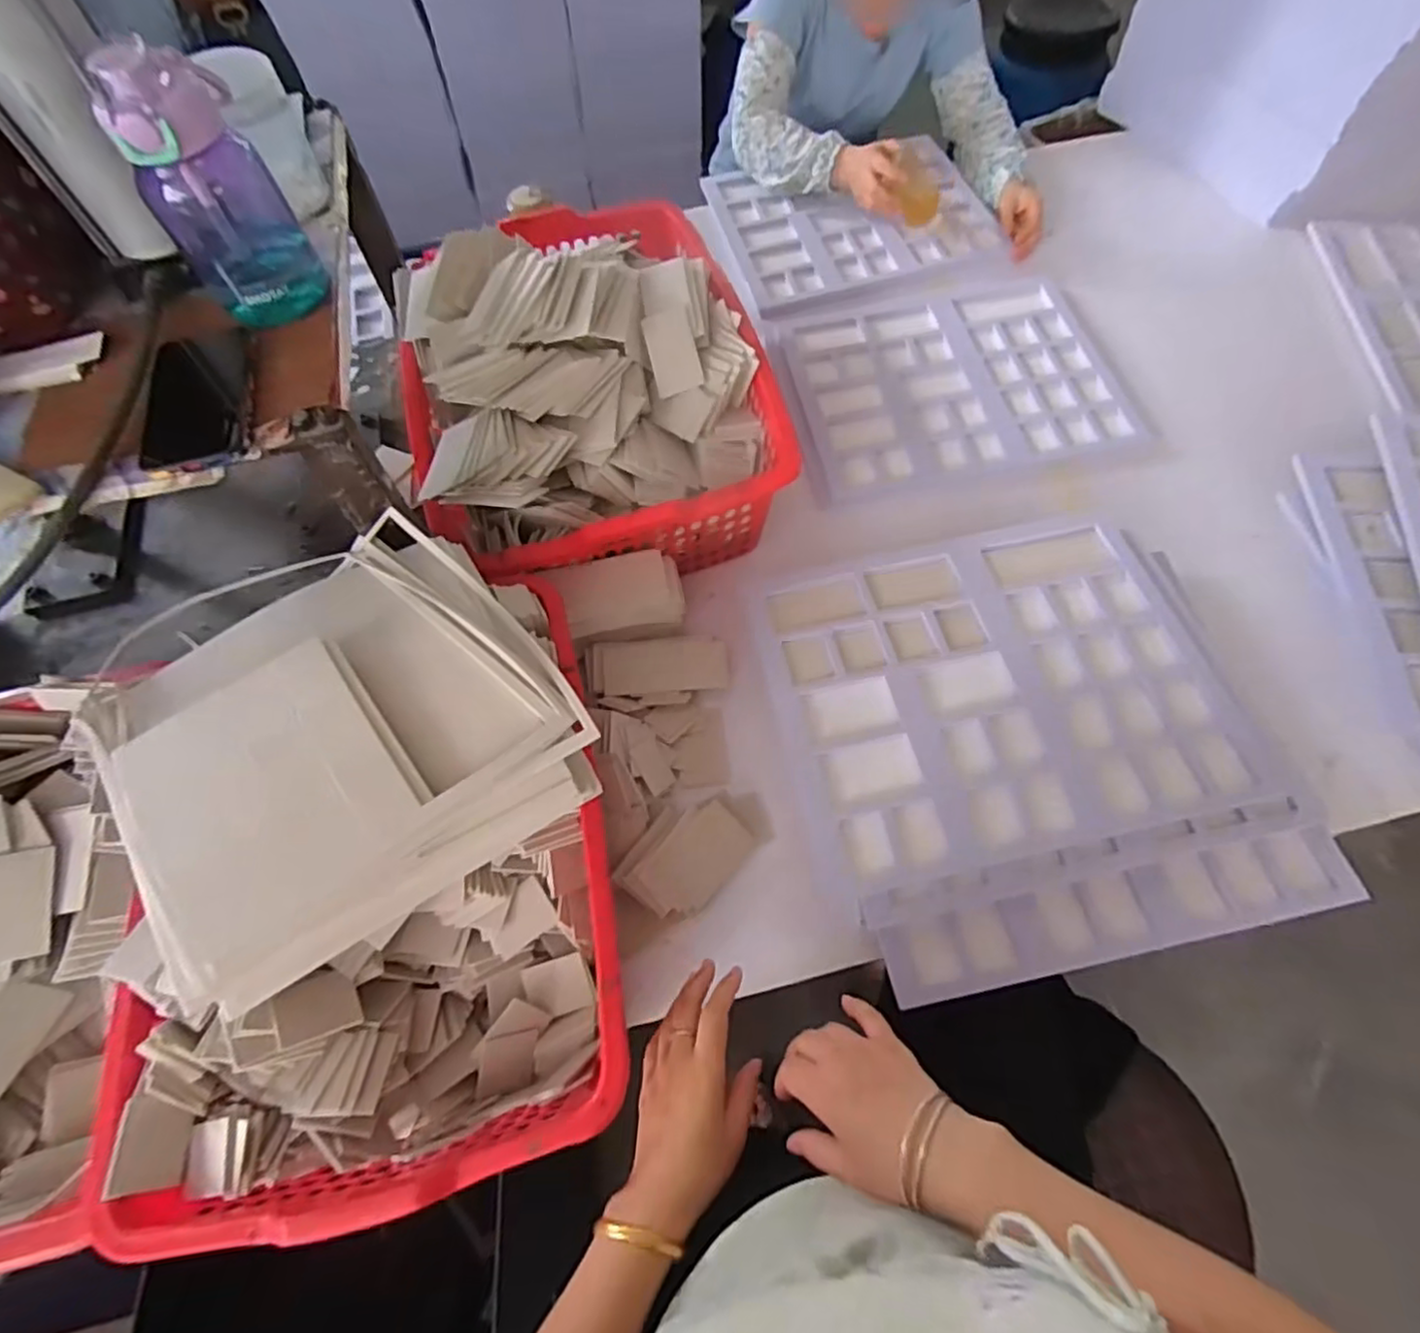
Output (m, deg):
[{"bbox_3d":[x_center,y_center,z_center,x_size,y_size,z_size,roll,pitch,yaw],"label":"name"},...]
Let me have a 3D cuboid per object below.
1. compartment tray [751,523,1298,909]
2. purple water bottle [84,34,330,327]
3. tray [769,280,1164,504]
[{"bbox_3d":[0.288,0.016,0.696,0.407,0.015,0.338,-12,62,-4],"label":"compartment tray"},{"bbox_3d":[-0.370,-0.354,0.519,0.088,0.169,0.088,-33,66,-14],"label":"purple water bottle"},{"bbox_3d":[0.336,-0.399,0.970,0.430,0.032,0.348,-7,62,-1],"label":"tray"}]

